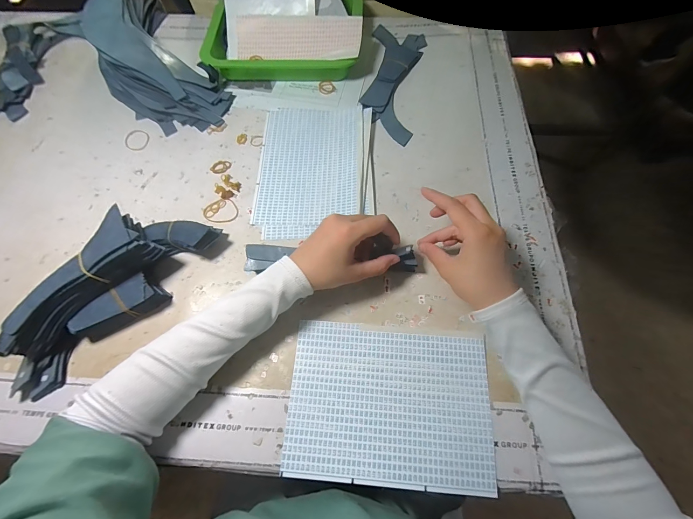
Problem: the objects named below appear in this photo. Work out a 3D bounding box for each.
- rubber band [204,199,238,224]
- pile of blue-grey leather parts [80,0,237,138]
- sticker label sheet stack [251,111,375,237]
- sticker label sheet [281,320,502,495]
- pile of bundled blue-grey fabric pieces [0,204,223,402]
[{"bbox_3d":[-0.169,-0.066,0.418,0.044,0.004,0.038,-1,66,2],"label":"rubber band"},{"bbox_3d":[-0.330,-0.338,0.511,0.146,0.065,0.342,-35,69,-12],"label":"pile of blue-grey leather parts"},{"bbox_3d":[-0.043,-0.134,0.443,0.162,0.010,0.223,0,66,2],"label":"sticker label sheet stack"},{"bbox_3d":[0.044,0.145,0.321,0.200,0.005,0.146,3,66,3],"label":"sticker label sheet"},{"bbox_3d":[-0.266,0.034,0.343,0.086,0.067,0.240,34,72,16],"label":"pile of bundled blue-grey fabric pieces"}]

